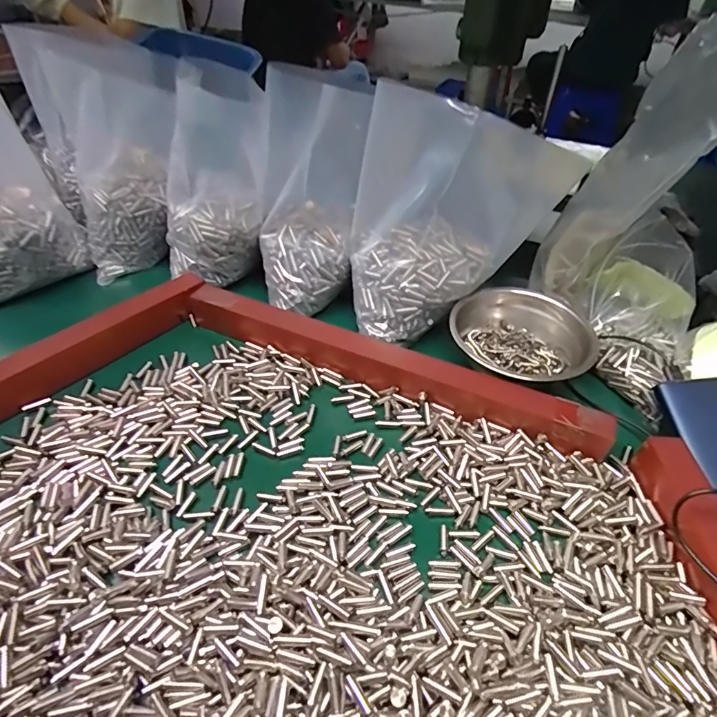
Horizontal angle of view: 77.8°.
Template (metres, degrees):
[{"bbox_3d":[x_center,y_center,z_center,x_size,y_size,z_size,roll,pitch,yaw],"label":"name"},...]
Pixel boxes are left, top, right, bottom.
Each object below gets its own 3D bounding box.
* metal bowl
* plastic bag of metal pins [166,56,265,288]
[{"bbox_3d":[0.165,-0.027,0.438,0.126,0.043,0.126,-2,44,2],"label":"metal bowl"},{"bbox_3d":[-0.143,-0.185,0.469,0.108,0.214,0.071,19,23,21],"label":"plastic bag of metal pins"}]

